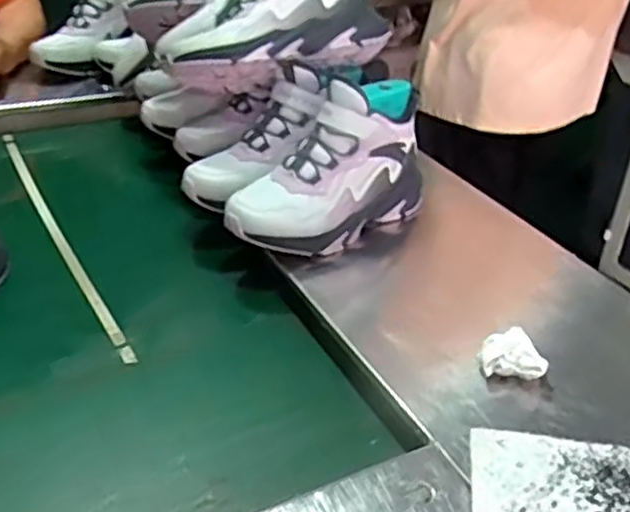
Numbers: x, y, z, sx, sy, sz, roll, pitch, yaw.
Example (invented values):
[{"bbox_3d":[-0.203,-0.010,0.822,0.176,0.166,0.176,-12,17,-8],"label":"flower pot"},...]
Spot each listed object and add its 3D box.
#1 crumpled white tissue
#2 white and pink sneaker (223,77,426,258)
[{"bbox_3d":[0.167,0.081,0.604,0.052,0.018,0.055,9,32,10],"label":"crumpled white tissue"},{"bbox_3d":[0.015,-0.094,0.753,0.092,0.149,0.228,29,40,35],"label":"white and pink sneaker"}]

